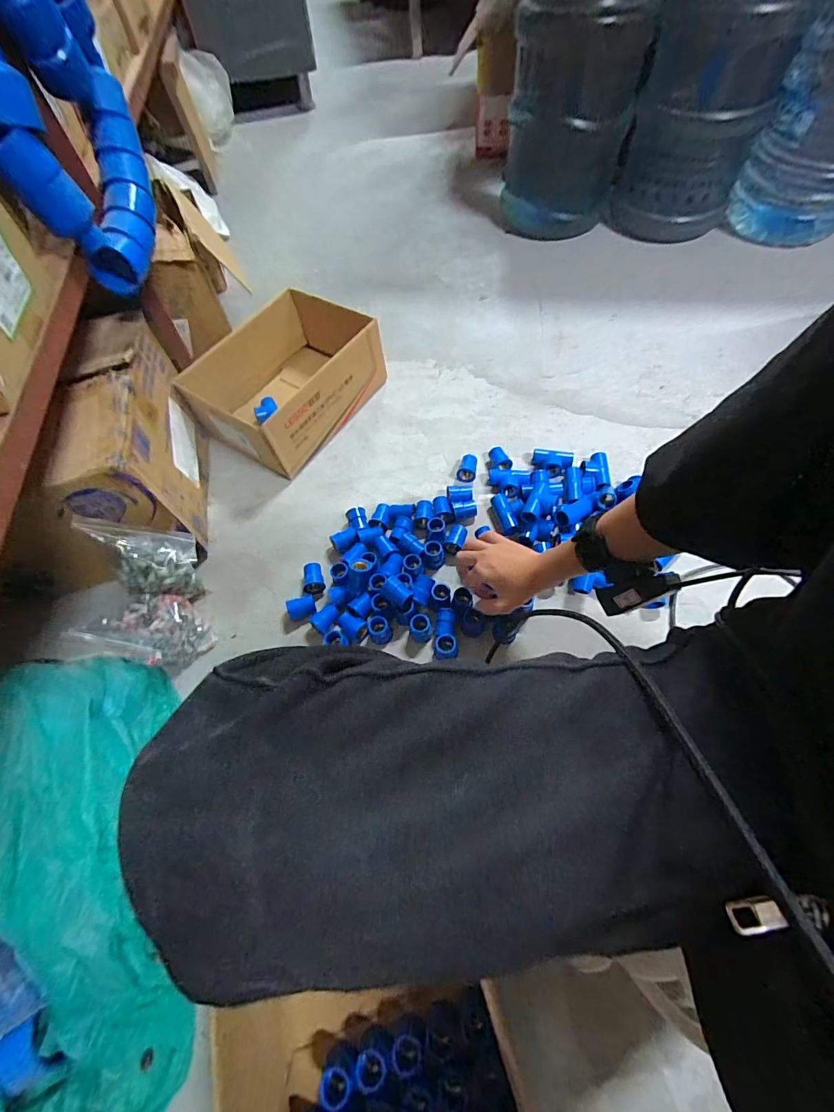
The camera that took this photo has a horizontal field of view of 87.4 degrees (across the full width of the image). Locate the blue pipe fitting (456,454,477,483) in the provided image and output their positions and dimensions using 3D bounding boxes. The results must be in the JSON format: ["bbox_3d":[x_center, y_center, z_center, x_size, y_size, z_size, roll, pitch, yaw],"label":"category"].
[{"bbox_3d":[0.082,-0.142,0.718,0.030,0.036,0.034,7,60,8],"label":"blue pipe fitting"}]

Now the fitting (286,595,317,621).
[{"bbox_3d":[-0.163,0.076,0.623,0.040,0.026,0.029,-14,60,-5],"label":"fitting"}]

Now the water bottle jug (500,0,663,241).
[{"bbox_3d":[0.327,-0.954,0.921,0.251,0.453,0.283,7,60,8],"label":"water bottle jug"}]

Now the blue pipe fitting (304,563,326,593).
[{"bbox_3d":[-0.151,0.033,0.640,0.029,0.031,0.041,-6,59,0],"label":"blue pipe fitting"}]

